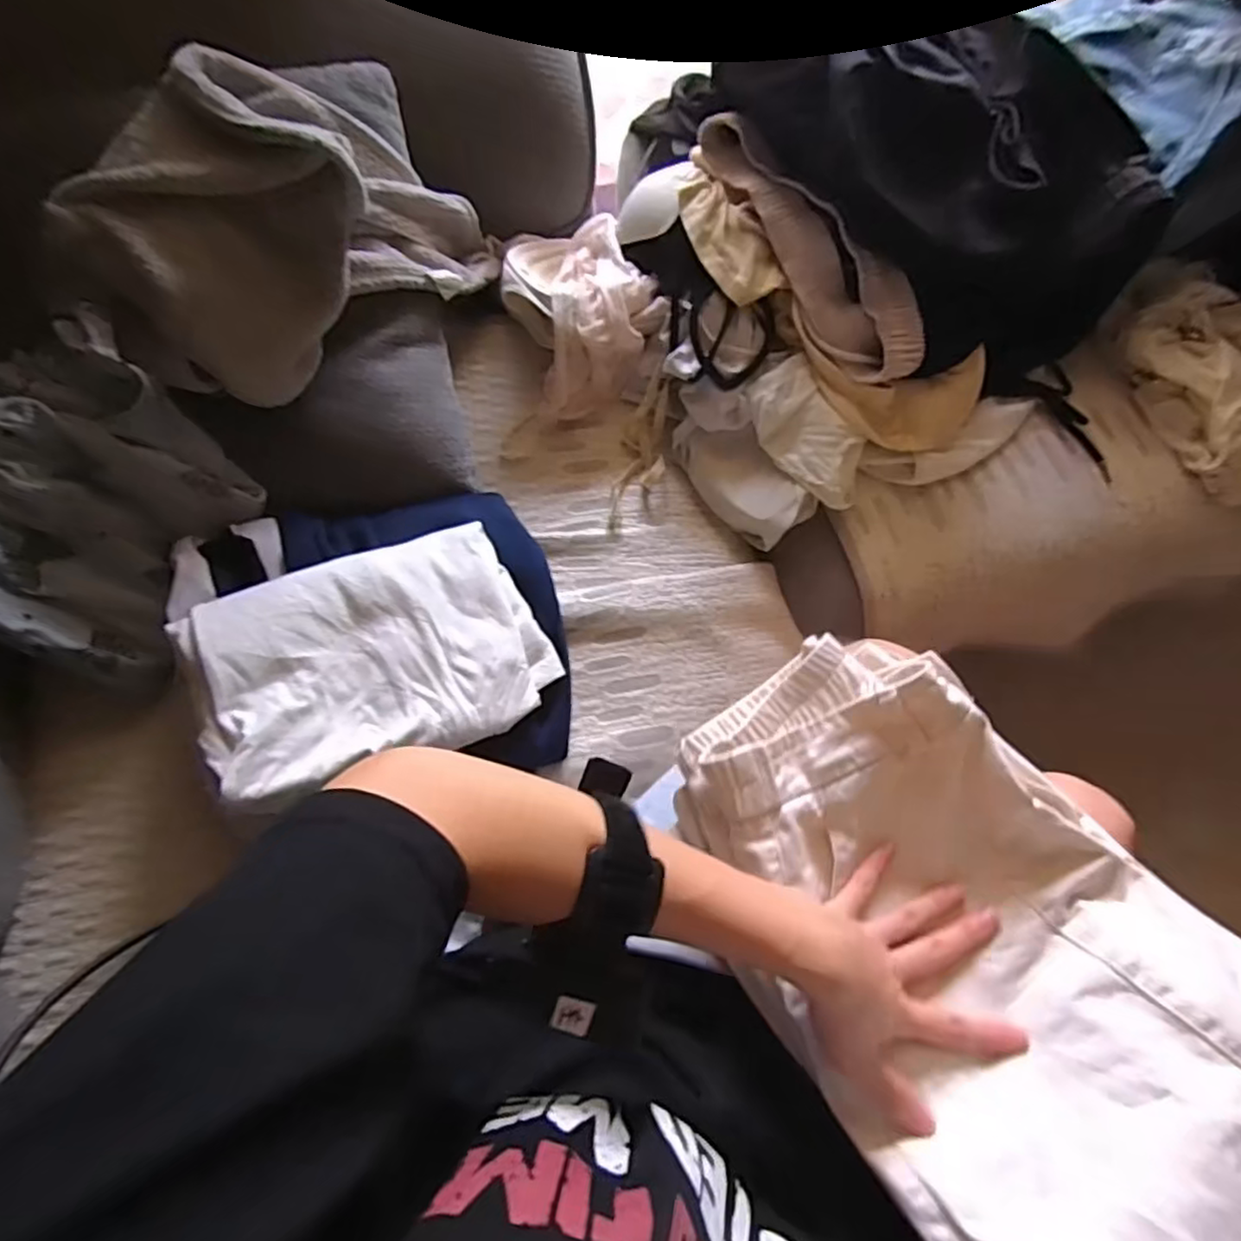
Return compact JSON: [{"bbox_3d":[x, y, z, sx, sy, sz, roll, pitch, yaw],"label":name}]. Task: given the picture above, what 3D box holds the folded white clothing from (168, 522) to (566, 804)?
[{"bbox_3d":[-0.170,0.025,0.486,0.234,0.019,0.162,-23,77,-31],"label":"folded white clothing"}]

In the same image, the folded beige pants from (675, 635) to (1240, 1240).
[{"bbox_3d":[0.217,0.191,0.378,0.247,0.085,0.411,-38,74,-15],"label":"folded beige pants"}]

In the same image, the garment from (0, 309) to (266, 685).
[{"bbox_3d":[-0.405,-0.084,0.505,0.184,0.123,0.207,30,71,10],"label":"garment"}]

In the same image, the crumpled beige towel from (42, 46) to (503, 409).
[{"bbox_3d":[-0.270,-0.315,0.548,0.180,0.163,0.304,36,72,12],"label":"crumpled beige towel"}]

